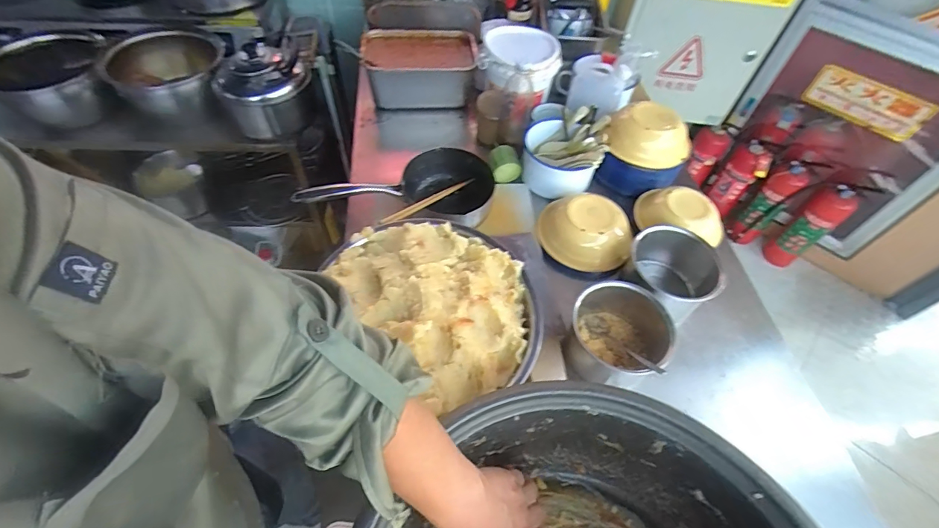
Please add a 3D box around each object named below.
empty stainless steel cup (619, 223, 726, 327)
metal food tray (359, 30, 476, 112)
[{"bbox_3d":[0.365,0.021,0.777,0.140,0.125,0.143,2,55,-3],"label":"empty stainless steel cup"},{"bbox_3d":[-0.119,-0.473,1.049,0.266,0.111,0.166,4,55,-1],"label":"metal food tray"}]

